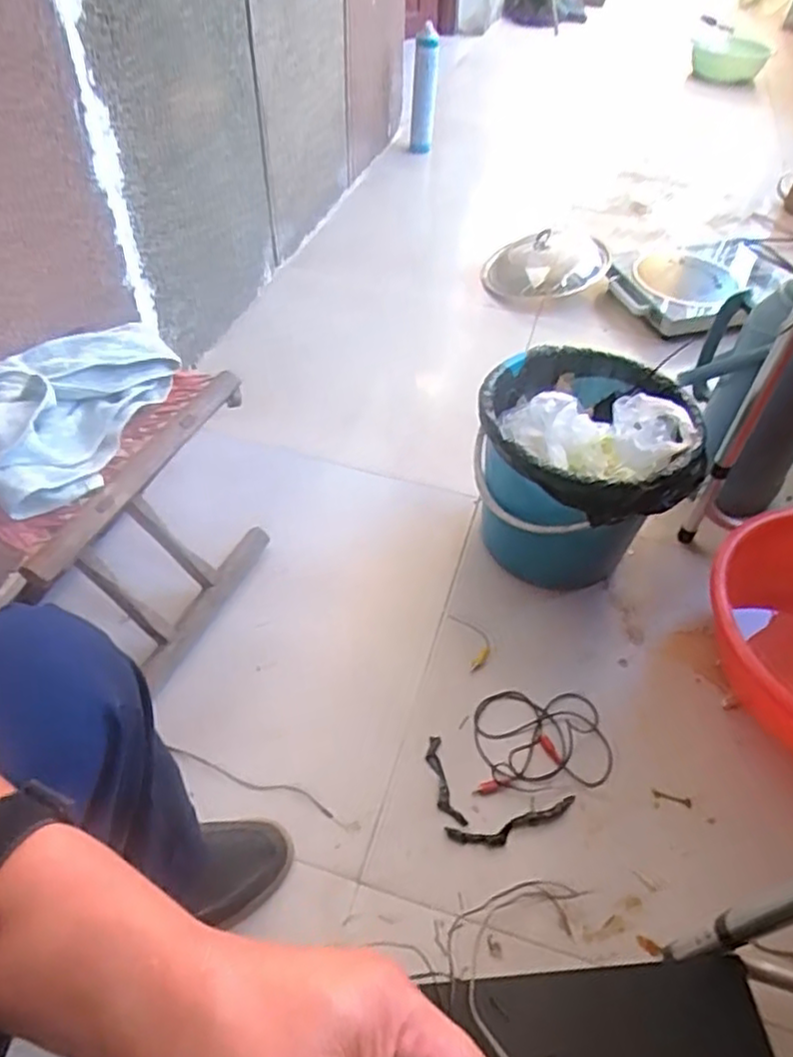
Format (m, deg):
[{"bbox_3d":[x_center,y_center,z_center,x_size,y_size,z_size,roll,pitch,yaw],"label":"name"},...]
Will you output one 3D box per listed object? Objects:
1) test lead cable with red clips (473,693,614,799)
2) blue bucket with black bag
[{"bbox_3d":[0.172,0.255,0.831,0.164,0.010,0.120,-3,50,-4],"label":"test lead cable with red clips"},{"bbox_3d":[0.241,-0.079,0.943,0.256,0.293,0.269,1,47,-2],"label":"blue bucket with black bag"}]

